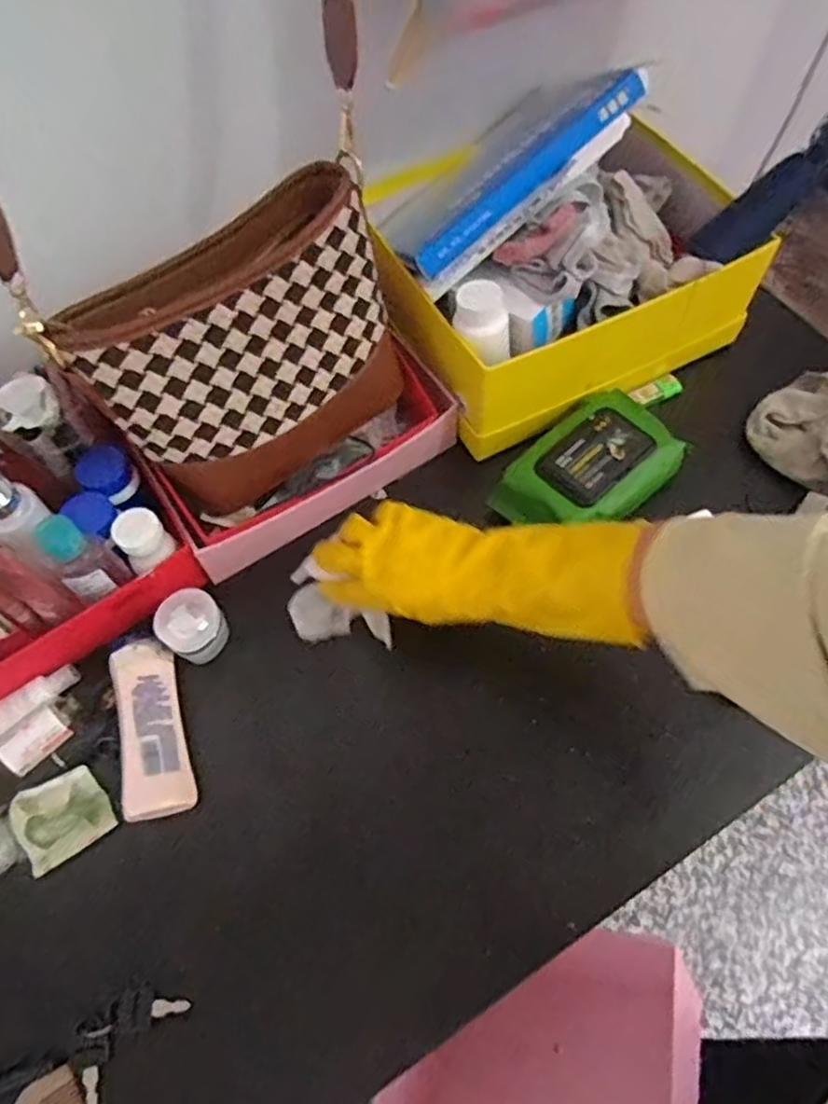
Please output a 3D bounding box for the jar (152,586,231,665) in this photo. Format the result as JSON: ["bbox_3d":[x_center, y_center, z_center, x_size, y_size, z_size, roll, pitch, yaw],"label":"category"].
[{"bbox_3d":[-0.176,0.058,0.547,0.046,0.037,0.048,0,63,1],"label":"jar"}]

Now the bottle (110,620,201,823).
[{"bbox_3d":[-0.198,0.126,0.521,0.045,0.032,0.141,-15,63,-7],"label":"bottle"}]

